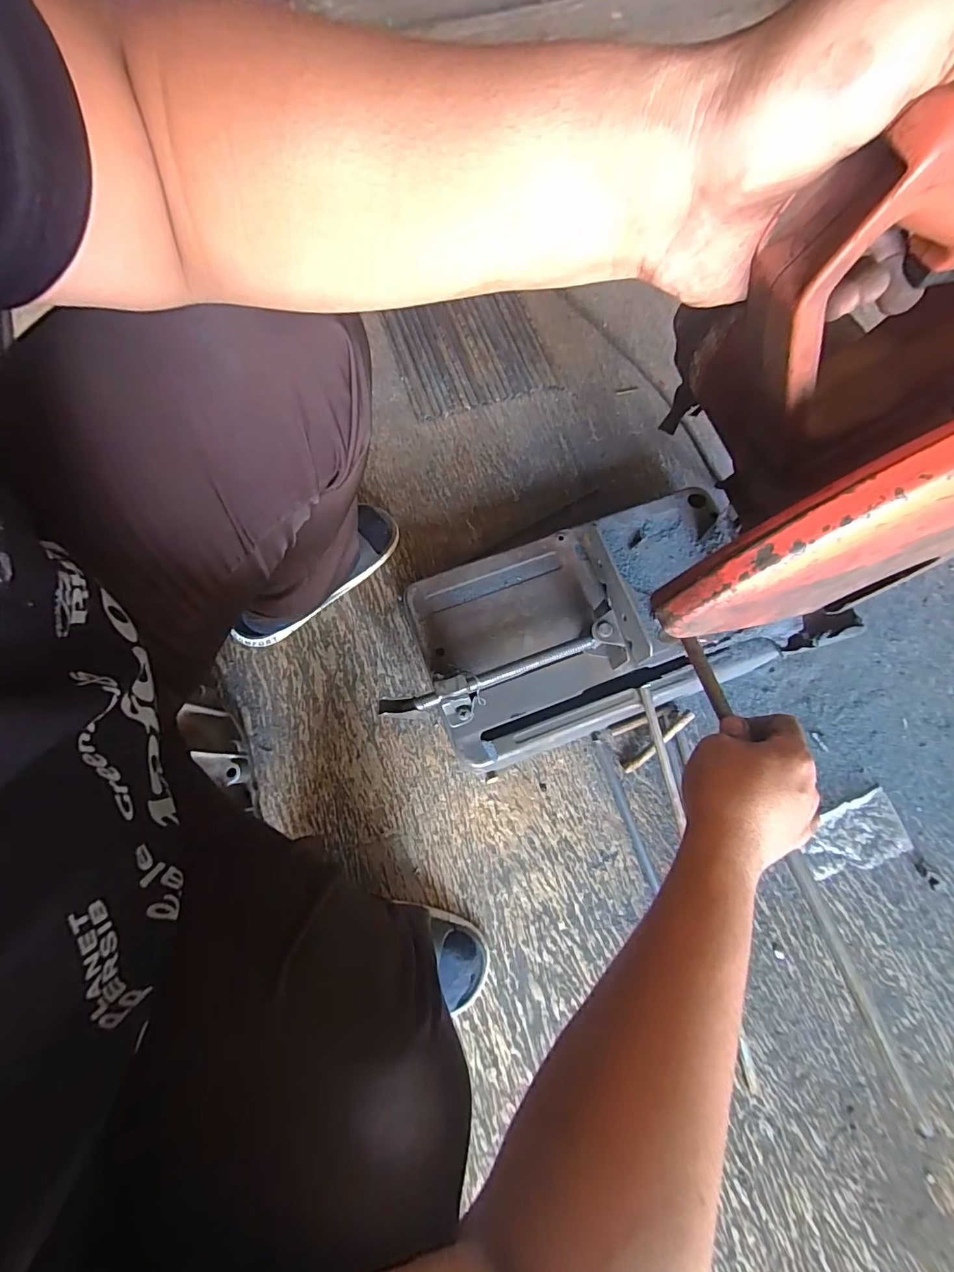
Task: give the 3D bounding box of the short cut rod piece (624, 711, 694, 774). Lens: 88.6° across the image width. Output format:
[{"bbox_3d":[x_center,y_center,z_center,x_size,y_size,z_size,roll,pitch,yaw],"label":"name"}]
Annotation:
[{"bbox_3d":[0.235,0.138,0.631,0.111,0.014,0.013,-43,77,4],"label":"short cut rod piece"}]

